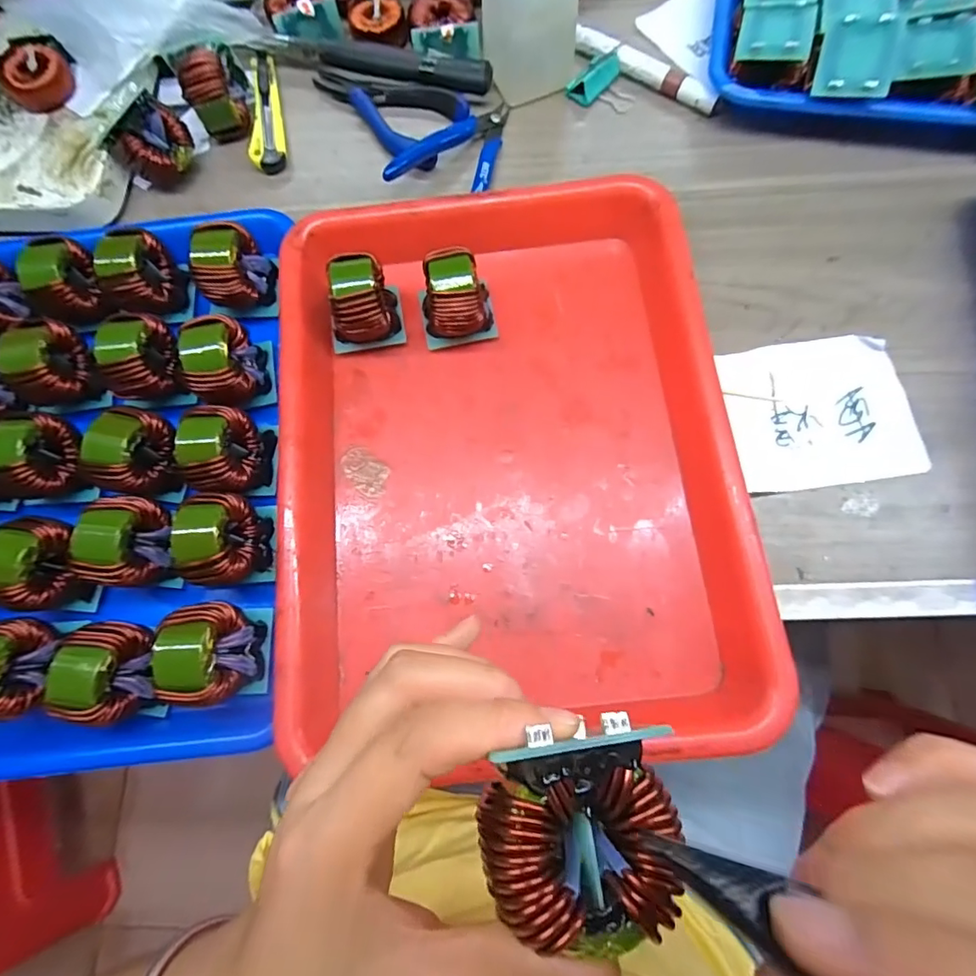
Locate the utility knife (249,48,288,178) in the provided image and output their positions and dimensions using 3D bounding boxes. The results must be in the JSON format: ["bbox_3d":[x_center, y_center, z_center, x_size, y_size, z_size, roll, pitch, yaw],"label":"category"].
[{"bbox_3d":[-0.171,-0.295,0.391,0.023,0.013,0.116,-7,75,1],"label":"utility knife"}]

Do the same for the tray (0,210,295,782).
[{"bbox_3d":[-0.238,-0.014,0.286,0.222,0.043,0.320,-4,75,2],"label":"tray"}]

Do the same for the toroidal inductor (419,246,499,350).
[{"bbox_3d":[-0.019,-0.119,0.314,0.045,0.047,0.038,-11,75,0],"label":"toroidal inductor"}]

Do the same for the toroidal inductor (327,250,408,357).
[{"bbox_3d":[-0.080,-0.116,0.317,0.036,0.048,0.043,-9,75,0],"label":"toroidal inductor"}]

